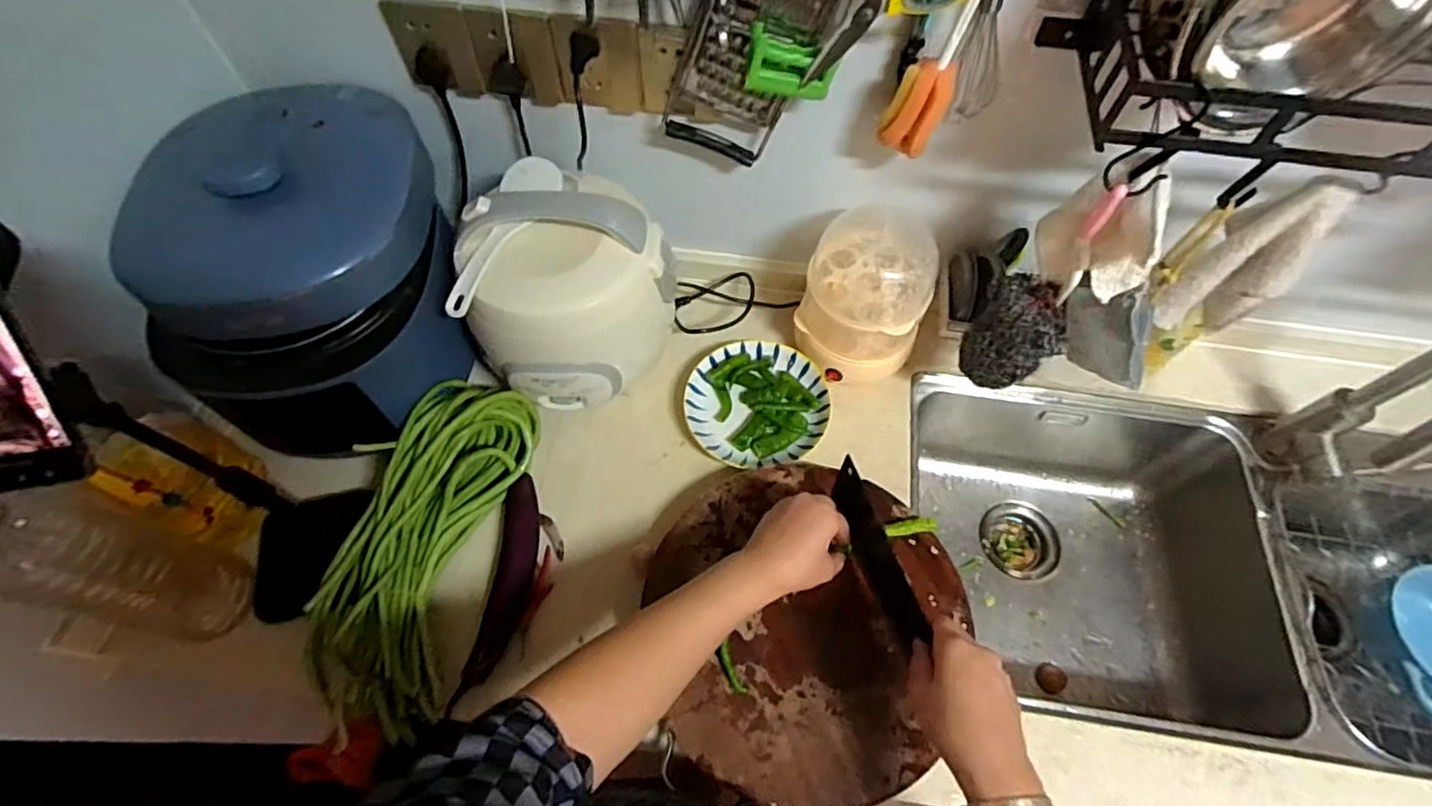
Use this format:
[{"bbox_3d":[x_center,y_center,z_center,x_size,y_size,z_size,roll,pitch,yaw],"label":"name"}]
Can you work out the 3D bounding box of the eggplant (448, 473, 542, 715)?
[{"bbox_3d":[-0.219,0.192,0.658,0.047,0.035,0.235,4,61,2],"label":"eggplant"}]

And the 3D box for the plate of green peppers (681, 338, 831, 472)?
[{"bbox_3d":[0.050,0.000,0.765,0.167,0.031,0.160,0,61,0],"label":"plate of green peppers"}]

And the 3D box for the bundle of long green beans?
[{"bbox_3d":[-0.307,0.144,0.648,0.143,0.105,0.340,9,61,5],"label":"bundle of long green beans"}]

